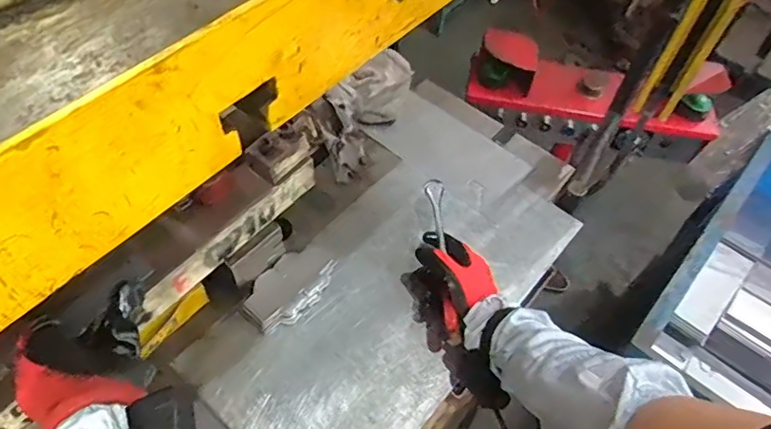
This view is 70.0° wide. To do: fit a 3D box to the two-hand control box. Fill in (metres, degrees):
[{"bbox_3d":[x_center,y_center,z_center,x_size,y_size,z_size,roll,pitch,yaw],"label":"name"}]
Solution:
[{"bbox_3d":[0.466,-0.255,1.217,0.562,0.181,0.111,10,56,4],"label":"two-hand control box"}]

